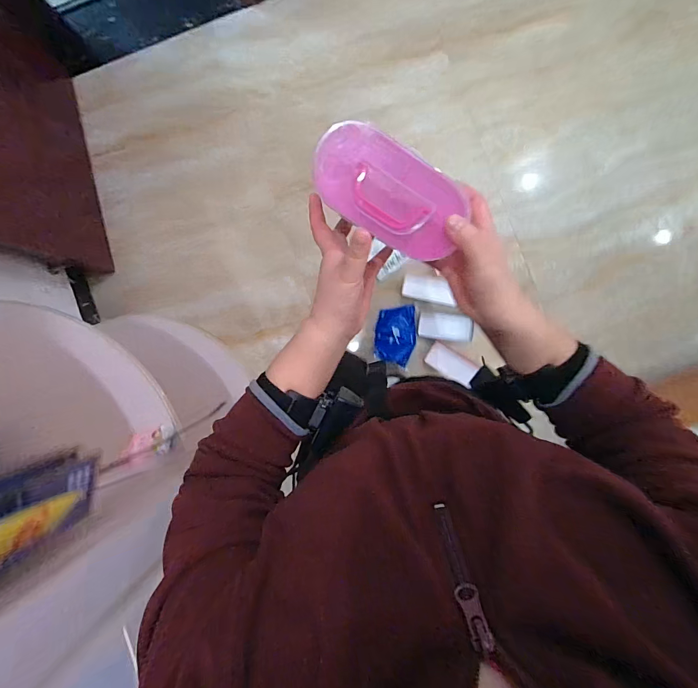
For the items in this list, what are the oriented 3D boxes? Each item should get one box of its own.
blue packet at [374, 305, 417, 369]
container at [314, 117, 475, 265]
[{"bbox_3d":[0.171,-0.032,1.329,0.144,0.033,0.212,5,89,3],"label":"blue packet"},{"bbox_3d":[0.034,-0.132,0.324,0.131,0.058,0.070,26,104,-13],"label":"container"}]

